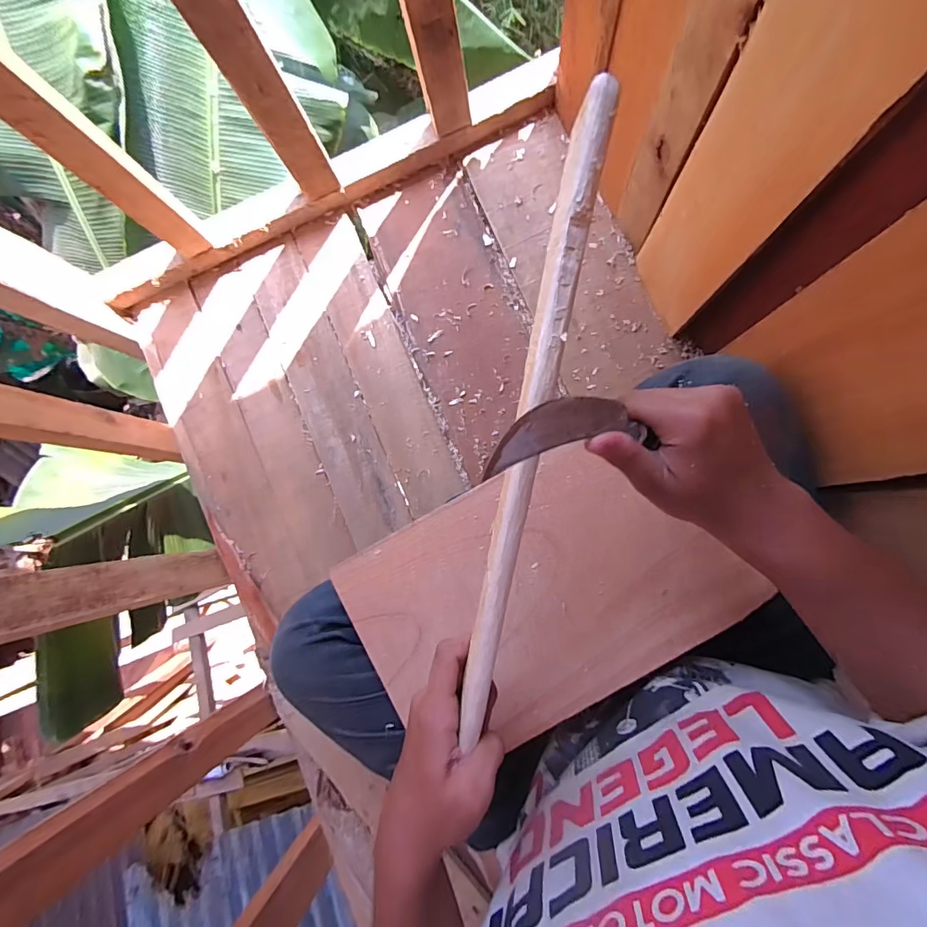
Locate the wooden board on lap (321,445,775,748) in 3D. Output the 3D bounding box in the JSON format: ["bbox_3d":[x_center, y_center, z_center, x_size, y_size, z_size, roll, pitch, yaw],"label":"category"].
[{"bbox_3d":[0.063,0.110,0.405,0.302,0.009,0.201,-31,82,1],"label":"wooden board on lap"}]

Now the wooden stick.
[{"bbox_3d":[0.031,0.005,0.255,0.018,0.011,0.352,12,107,9],"label":"wooden stick"}]

